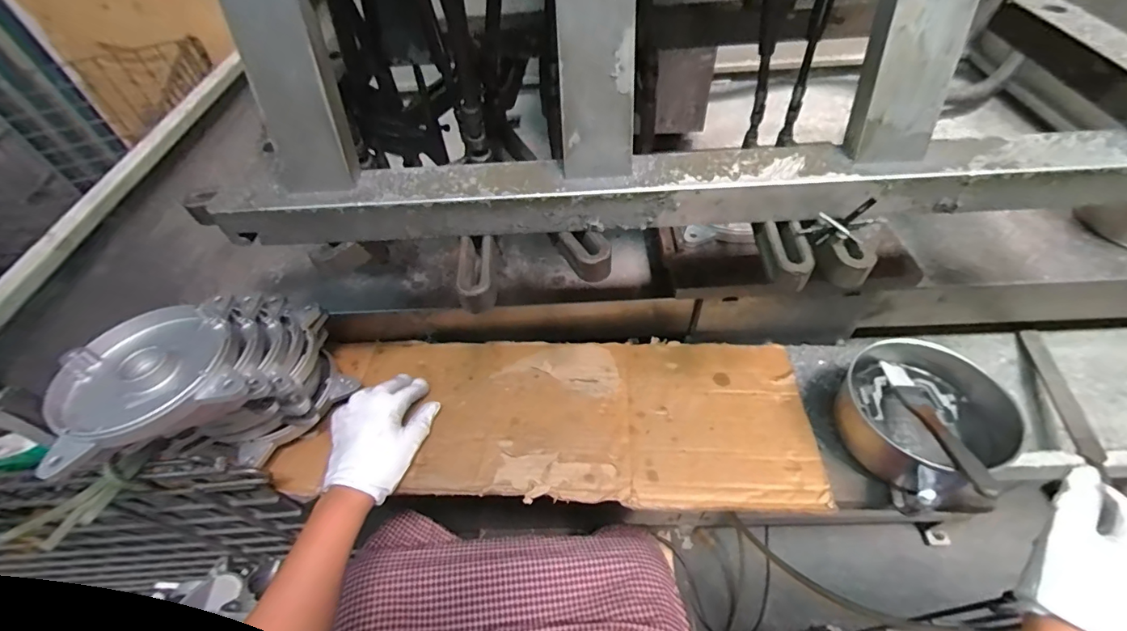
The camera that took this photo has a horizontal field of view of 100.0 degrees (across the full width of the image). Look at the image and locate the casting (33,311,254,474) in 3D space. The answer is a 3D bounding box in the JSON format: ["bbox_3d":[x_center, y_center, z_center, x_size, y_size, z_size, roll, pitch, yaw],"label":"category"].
[{"bbox_3d":[-0.361,0.049,0.409,0.136,0.026,0.130,-2,51,3],"label":"casting"}]

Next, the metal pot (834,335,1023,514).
[{"bbox_3d":[0.358,0.102,0.479,0.143,0.087,0.146,-2,51,3],"label":"metal pot"}]

